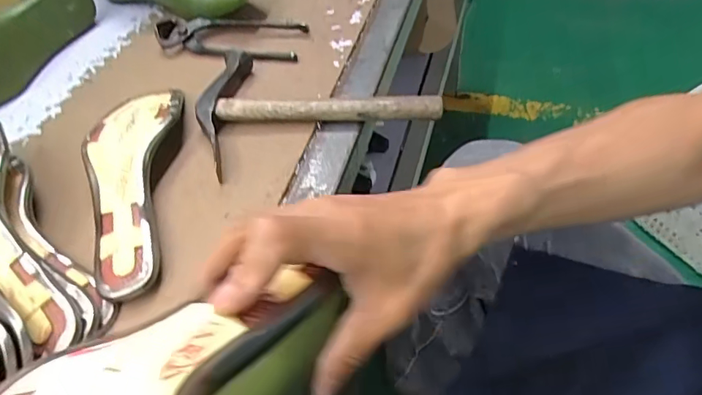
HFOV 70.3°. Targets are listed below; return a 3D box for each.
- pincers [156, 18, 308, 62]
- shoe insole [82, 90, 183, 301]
[{"bbox_3d":[-0.139,-0.183,0.573,0.167,0.023,0.062,1,52,7],"label":"pincers"},{"bbox_3d":[-0.189,-0.020,0.429,0.077,0.022,0.227,-11,51,-2],"label":"shoe insole"}]

